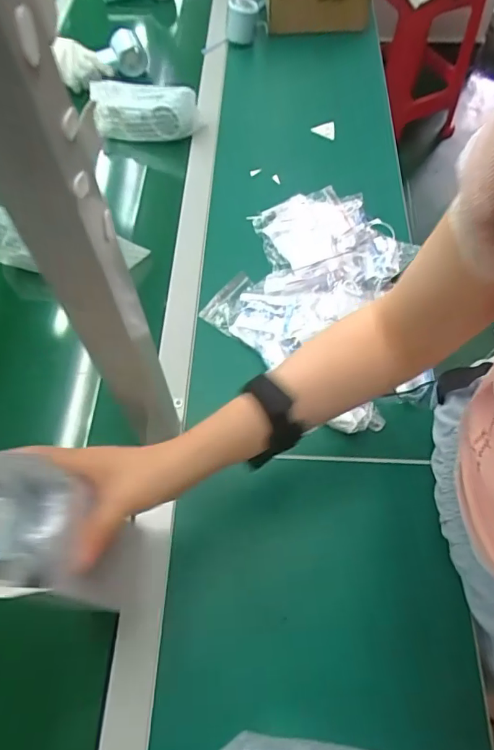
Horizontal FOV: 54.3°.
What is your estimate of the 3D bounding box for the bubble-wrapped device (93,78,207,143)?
[{"bbox_3d":[-0.163,-0.432,0.787,0.166,0.085,0.049,1,62,-1],"label":"bubble-wrapped device"}]

